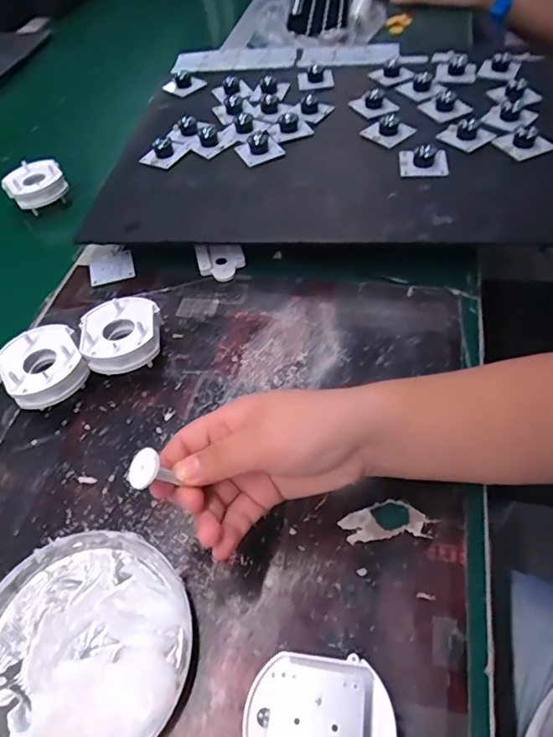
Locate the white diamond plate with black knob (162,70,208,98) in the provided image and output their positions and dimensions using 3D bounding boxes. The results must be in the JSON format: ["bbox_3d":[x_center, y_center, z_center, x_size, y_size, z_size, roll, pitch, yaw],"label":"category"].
[{"bbox_3d":[-0.119,-0.373,0.653,0.043,0.019,0.044,36,63,29],"label":"white diamond plate with black knob"}]

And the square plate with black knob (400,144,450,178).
[{"bbox_3d":[0.145,-0.204,0.489,0.044,0.017,0.043,1,52,6],"label":"square plate with black knob"}]

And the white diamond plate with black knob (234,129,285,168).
[{"bbox_3d":[-0.018,-0.238,0.530,0.042,0.020,0.045,-19,52,-9],"label":"white diamond plate with black knob"}]

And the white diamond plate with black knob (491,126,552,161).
[{"bbox_3d":[0.241,-0.223,0.488,0.037,0.014,0.039,-21,53,-11],"label":"white diamond plate with black knob"}]

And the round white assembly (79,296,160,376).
[{"bbox_3d":[-0.124,-0.023,0.409,0.061,0.038,0.067,-3,51,3],"label":"round white assembly"}]

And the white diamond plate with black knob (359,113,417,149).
[{"bbox_3d":[0.122,-0.255,0.529,0.044,0.019,0.043,-3,51,3],"label":"white diamond plate with black knob"}]

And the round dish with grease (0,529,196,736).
[{"bbox_3d":[-0.114,0.156,0.278,0.128,0.029,0.125,-3,51,3],"label":"round dish with grease"}]

